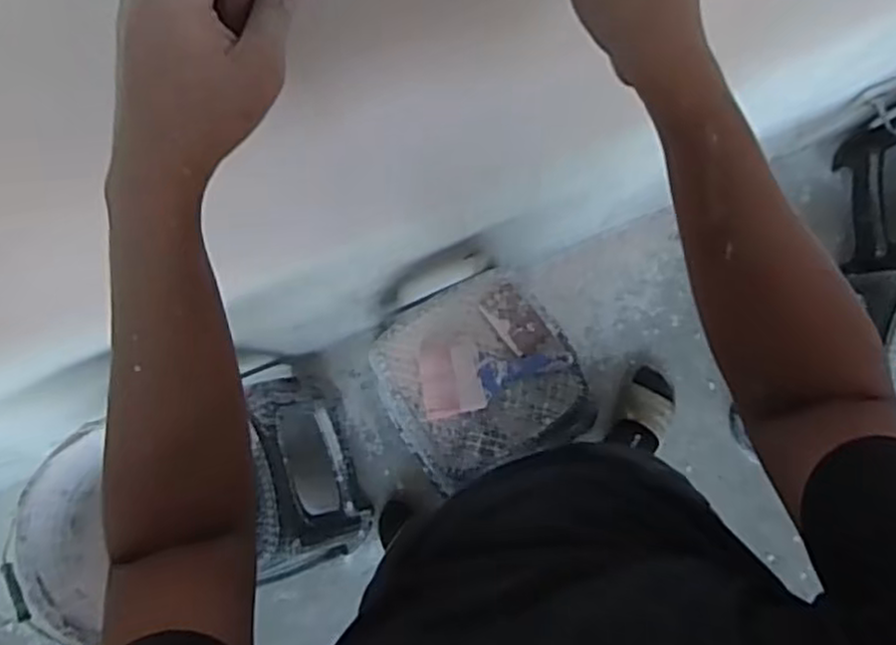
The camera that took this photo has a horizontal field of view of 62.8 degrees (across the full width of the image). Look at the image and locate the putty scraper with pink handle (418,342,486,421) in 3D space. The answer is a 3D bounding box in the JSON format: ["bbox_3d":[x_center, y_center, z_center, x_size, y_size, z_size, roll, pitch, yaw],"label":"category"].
[{"bbox_3d":[0.005,0.083,1.108,0.091,0.018,0.113,-10,80,2],"label":"putty scraper with pink handle"}]

